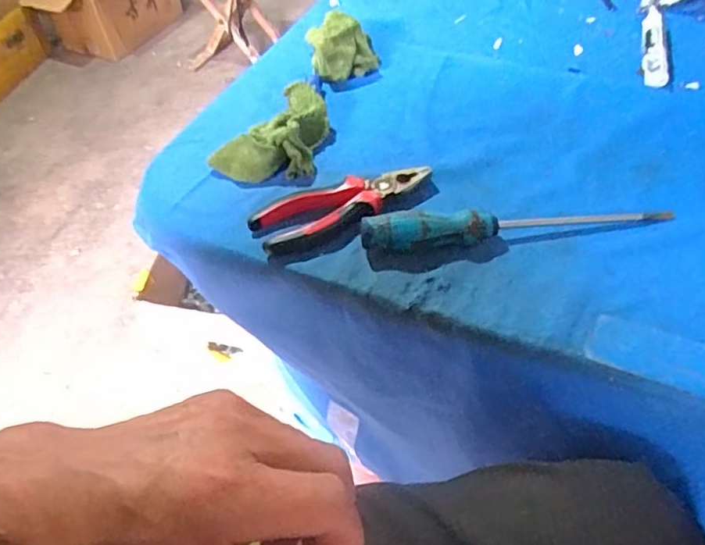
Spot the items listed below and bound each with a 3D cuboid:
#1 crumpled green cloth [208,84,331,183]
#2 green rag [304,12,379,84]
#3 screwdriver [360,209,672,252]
[{"bbox_3d":[-0.076,-0.143,0.579,0.096,0.039,0.123,5,49,11],"label":"crumpled green cloth"},{"bbox_3d":[-0.010,-0.256,0.659,0.073,0.060,0.067,-13,49,-5],"label":"green rag"},{"bbox_3d":[0.129,-0.038,0.465,0.241,0.032,0.025,-7,48,0],"label":"screwdriver"}]

